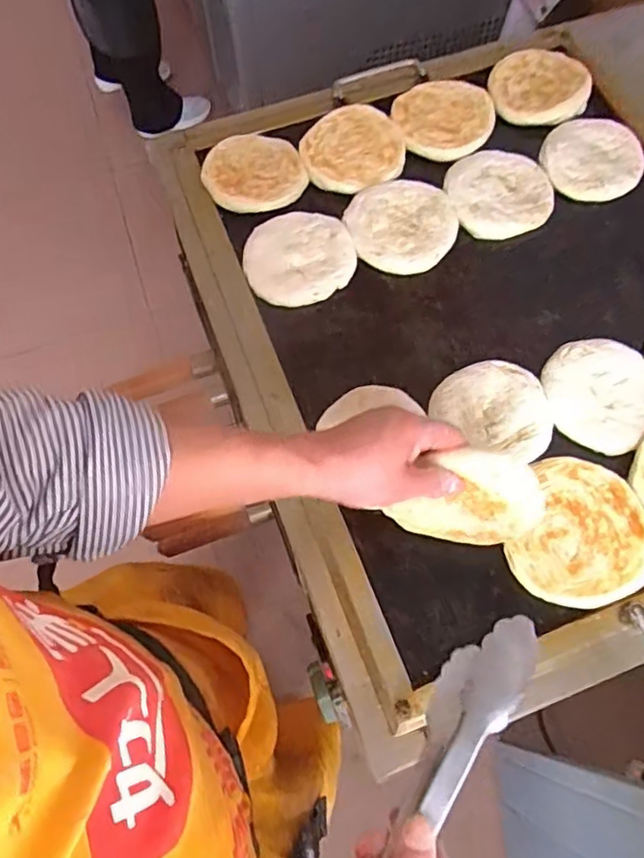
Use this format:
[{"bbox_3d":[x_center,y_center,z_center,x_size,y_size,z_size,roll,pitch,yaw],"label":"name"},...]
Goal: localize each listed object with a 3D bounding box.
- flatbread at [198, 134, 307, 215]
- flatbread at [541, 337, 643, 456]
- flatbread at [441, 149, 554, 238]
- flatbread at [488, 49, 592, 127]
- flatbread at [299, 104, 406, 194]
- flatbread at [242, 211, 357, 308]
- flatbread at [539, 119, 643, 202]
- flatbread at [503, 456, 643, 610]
[{"bbox_3d":[-0.082,-0.315,0.738,0.122,0.020,0.105,21,69,10],"label":"flatbread"},{"bbox_3d":[0.289,-0.038,0.616,0.114,0.014,0.117,-1,67,1],"label":"flatbread"},{"bbox_3d":[0.214,-0.286,0.715,0.122,0.011,0.116,0,69,1],"label":"flatbread"},{"bbox_3d":[0.277,-0.440,0.762,0.121,0.014,0.125,-1,67,1],"label":"flatbread"},{"bbox_3d":[0.040,-0.348,0.743,0.120,0.013,0.127,-1,67,1],"label":"flatbread"},{"bbox_3d":[-0.027,-0.202,0.702,0.125,0.015,0.120,-18,68,-6],"label":"flatbread"},{"bbox_3d":[0.331,-0.329,0.723,0.122,0.013,0.107,-17,68,-6],"label":"flatbread"},{"bbox_3d":[0.237,0.094,0.561,0.132,0.011,0.135,-18,68,-6],"label":"flatbread"}]

